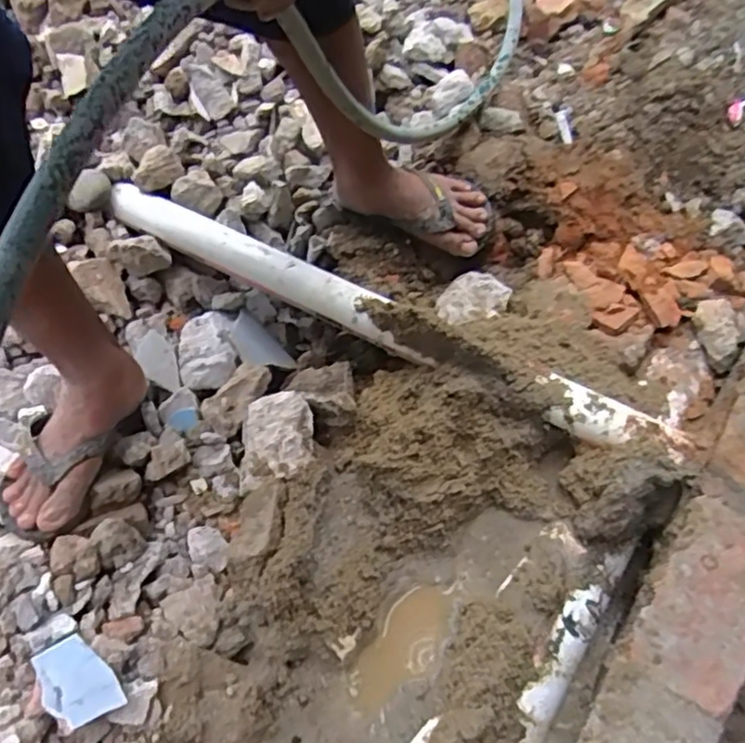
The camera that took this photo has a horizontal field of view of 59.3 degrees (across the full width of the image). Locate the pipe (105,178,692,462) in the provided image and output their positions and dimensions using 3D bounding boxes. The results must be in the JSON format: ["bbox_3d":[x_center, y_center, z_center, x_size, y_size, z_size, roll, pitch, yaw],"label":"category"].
[{"bbox_3d":[-0.011,-0.081,0.834,0.796,0.039,0.058,26,64,19],"label":"pipe"}]

